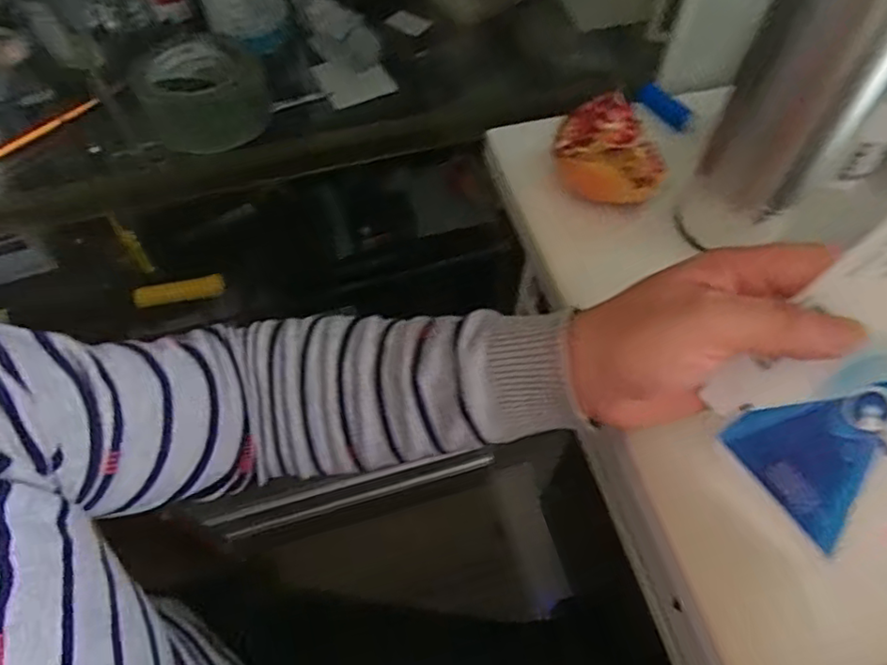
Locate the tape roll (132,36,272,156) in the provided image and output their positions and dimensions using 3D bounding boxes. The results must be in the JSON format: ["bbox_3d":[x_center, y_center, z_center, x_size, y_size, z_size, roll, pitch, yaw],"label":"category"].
[{"bbox_3d":[-0.200,-0.202,0.521,0.098,0.053,0.098,0,58,0],"label":"tape roll"}]

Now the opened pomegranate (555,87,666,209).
[{"bbox_3d":[0.106,-0.112,0.384,0.071,0.052,0.061,14,59,8],"label":"opened pomegranate"}]

